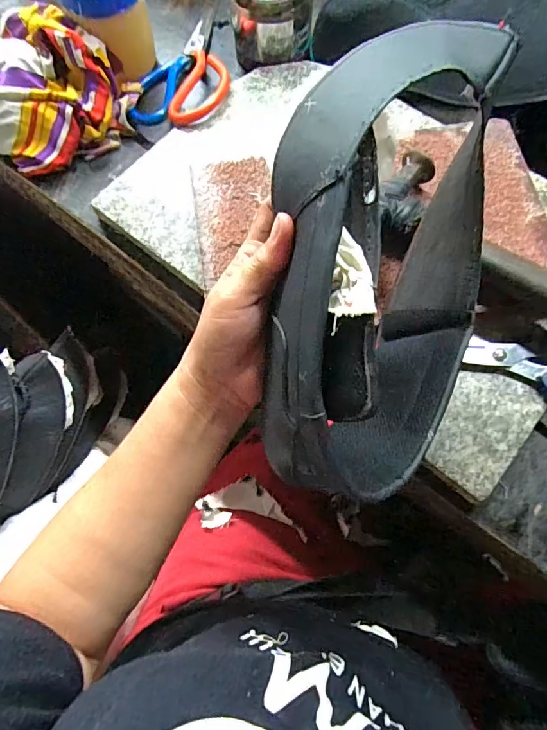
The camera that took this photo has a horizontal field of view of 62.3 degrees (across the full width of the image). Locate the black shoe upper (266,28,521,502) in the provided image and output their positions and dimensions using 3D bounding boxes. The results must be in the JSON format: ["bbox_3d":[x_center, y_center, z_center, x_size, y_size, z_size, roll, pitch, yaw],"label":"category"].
[{"bbox_3d":[0.066,-0.056,0.260,0.123,0.135,0.252,4,72,3],"label":"black shoe upper"}]

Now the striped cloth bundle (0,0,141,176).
[{"bbox_3d":[-0.231,-0.265,0.440,0.167,0.077,0.138,34,76,11],"label":"striped cloth bundle"}]

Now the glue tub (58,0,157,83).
[{"bbox_3d":[-0.156,-0.330,0.441,0.071,0.108,0.067,0,72,2],"label":"glue tub"}]

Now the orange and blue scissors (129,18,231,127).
[{"bbox_3d":[-0.076,-0.299,0.462,0.085,0.012,0.153,21,71,18],"label":"orange and blue scissors"}]

